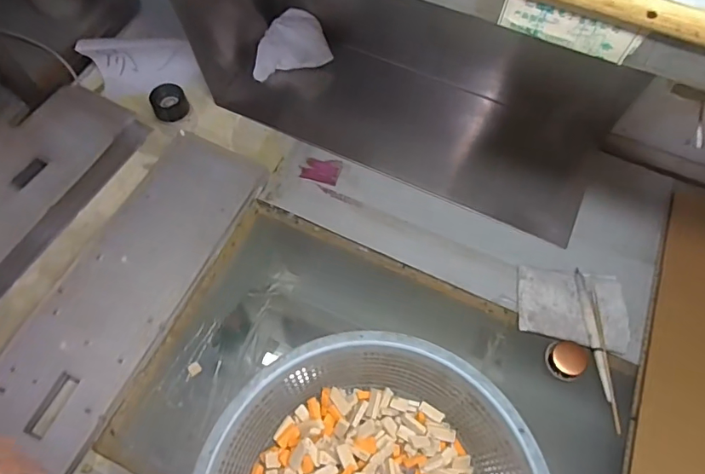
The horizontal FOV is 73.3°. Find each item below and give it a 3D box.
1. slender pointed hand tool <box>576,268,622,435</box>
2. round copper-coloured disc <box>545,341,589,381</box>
[{"bbox_3d":[0.249,0.108,0.479,0.017,0.006,0.160,2,63,0],"label":"slender pointed hand tool"},{"bbox_3d":[0.213,0.121,0.469,0.035,0.018,0.036,1,63,-1],"label":"round copper-coloured disc"}]

